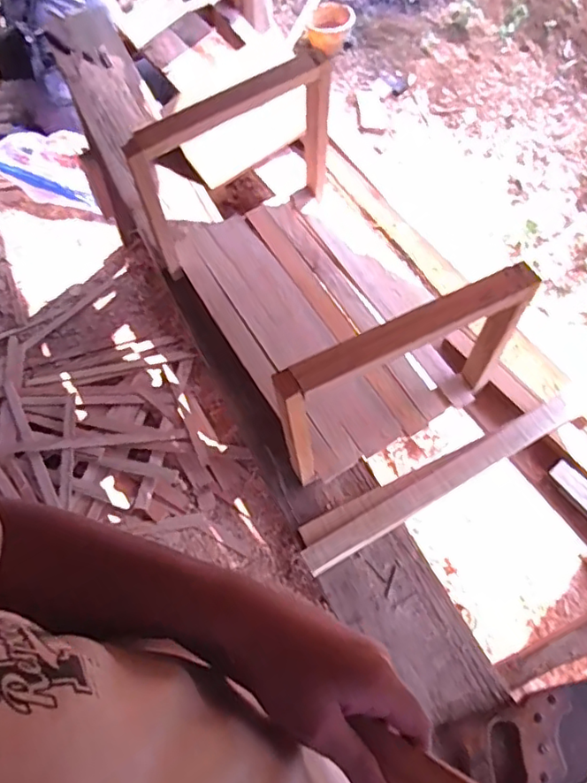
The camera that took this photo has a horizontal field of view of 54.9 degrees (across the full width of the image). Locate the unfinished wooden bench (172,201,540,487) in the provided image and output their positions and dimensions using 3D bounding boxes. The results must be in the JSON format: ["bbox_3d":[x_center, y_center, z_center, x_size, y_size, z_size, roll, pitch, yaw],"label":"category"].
[{"bbox_3d":[0.033,-0.198,0.875,0.337,0.292,0.540,-26,65,-10],"label":"unfinished wooden bench"}]

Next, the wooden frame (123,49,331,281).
[{"bbox_3d":[-0.091,-0.361,0.922,0.337,0.284,0.051,-31,66,-12],"label":"wooden frame"}]

